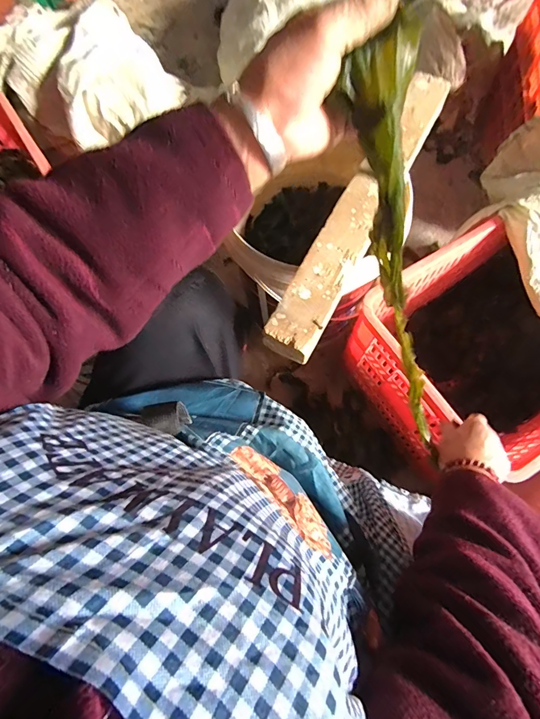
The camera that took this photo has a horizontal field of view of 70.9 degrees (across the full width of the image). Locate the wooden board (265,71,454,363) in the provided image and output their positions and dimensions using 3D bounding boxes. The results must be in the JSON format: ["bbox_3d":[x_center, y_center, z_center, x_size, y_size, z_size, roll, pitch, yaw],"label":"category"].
[{"bbox_3d":[0.140,-0.228,0.542,0.065,0.029,0.515,27,74,10],"label":"wooden board"}]

